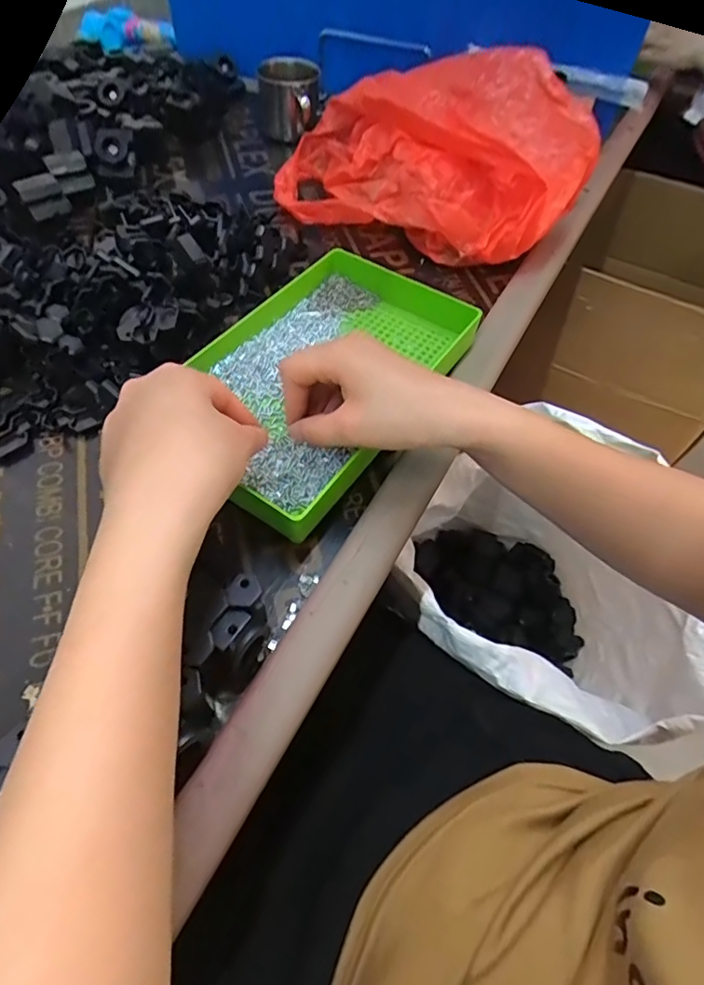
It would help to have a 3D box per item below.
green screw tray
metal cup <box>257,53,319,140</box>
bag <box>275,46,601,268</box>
[{"bbox_3d":[-0.029,-0.089,0.410,0.165,0.038,0.243,29,60,18],"label":"green screw tray"},{"bbox_3d":[-0.075,-0.458,0.637,0.072,0.066,0.074,-4,55,-4],"label":"metal cup"},{"bbox_3d":[0.068,-0.332,0.519,0.298,0.127,0.149,22,57,11],"label":"bag"}]

